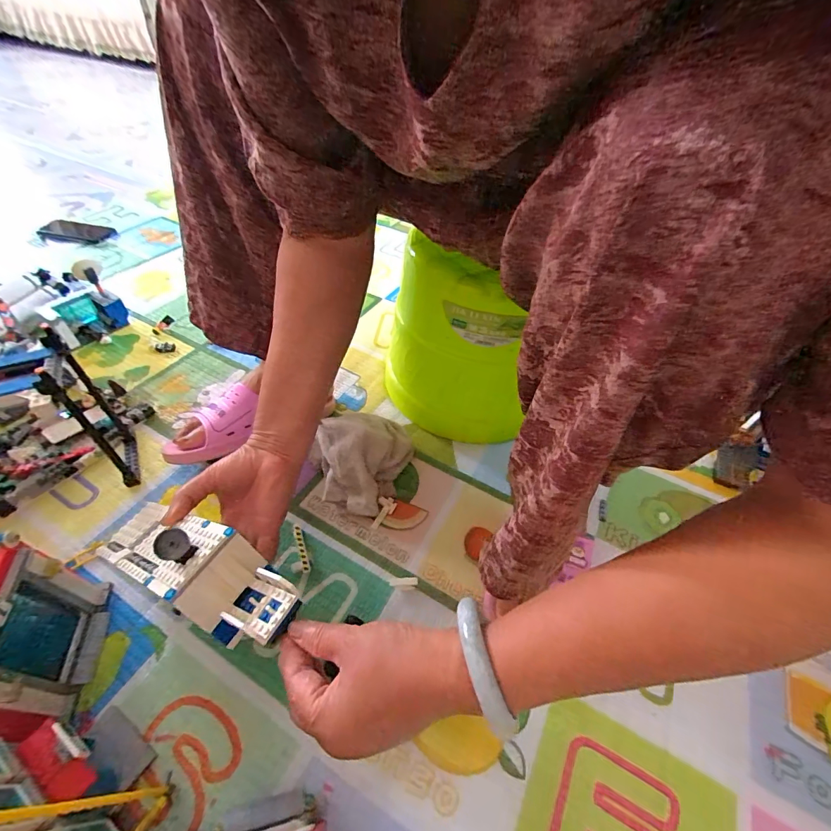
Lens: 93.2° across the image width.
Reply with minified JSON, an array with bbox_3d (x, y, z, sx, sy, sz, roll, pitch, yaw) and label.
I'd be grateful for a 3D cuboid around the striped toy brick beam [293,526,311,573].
[{"bbox_3d":[-0.137,0.161,0.474,0.009,0.009,0.059,-16,51,-17],"label":"striped toy brick beam"}]

